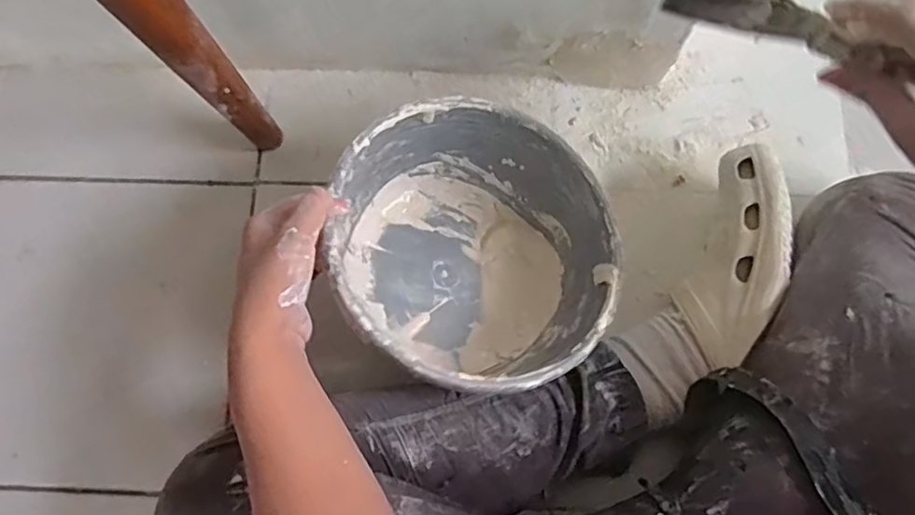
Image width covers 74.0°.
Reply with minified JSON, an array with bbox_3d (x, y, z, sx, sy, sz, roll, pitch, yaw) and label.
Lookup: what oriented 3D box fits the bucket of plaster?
[{"bbox_3d":[0.003,0.006,0.519,0.241,0.160,0.241,8,58,-14],"label":"bucket of plaster"}]

